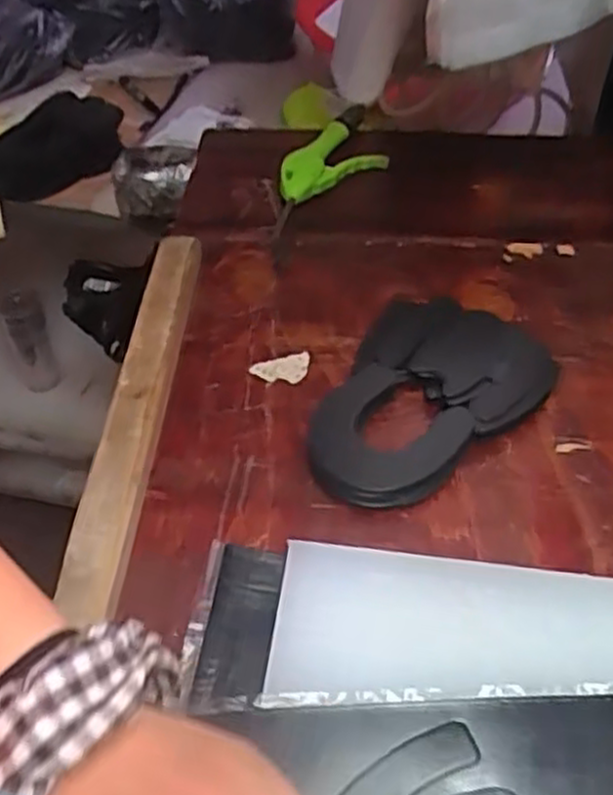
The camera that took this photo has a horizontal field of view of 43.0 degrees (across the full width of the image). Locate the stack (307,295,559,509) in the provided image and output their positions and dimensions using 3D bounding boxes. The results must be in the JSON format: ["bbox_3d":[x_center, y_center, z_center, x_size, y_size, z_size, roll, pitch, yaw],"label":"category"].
[{"bbox_3d":[0.075,-0.003,0.549,0.135,0.029,0.193,32,57,27],"label":"stack"}]

